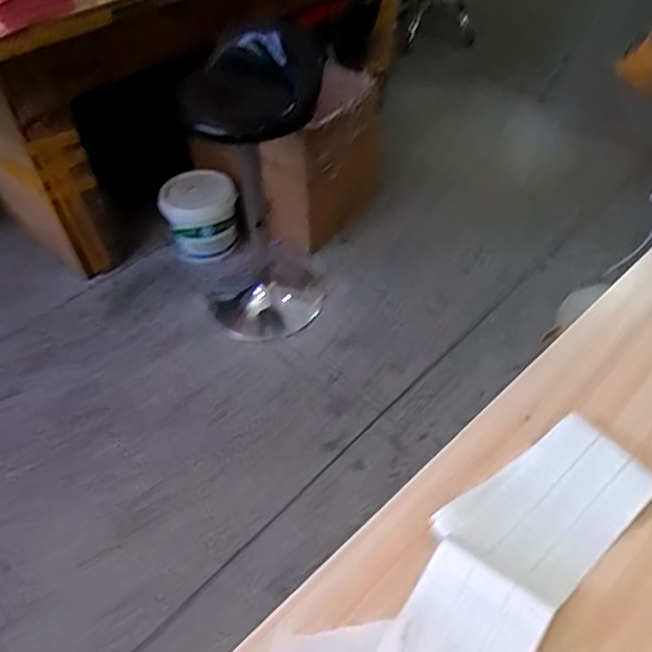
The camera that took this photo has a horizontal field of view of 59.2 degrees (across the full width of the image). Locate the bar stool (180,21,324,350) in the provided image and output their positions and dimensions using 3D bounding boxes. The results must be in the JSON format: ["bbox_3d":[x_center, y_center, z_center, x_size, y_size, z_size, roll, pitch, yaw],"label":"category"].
[{"bbox_3d":[-0.195,-0.361,1.627,0.386,0.786,0.416,-7,48,-3],"label":"bar stool"}]

